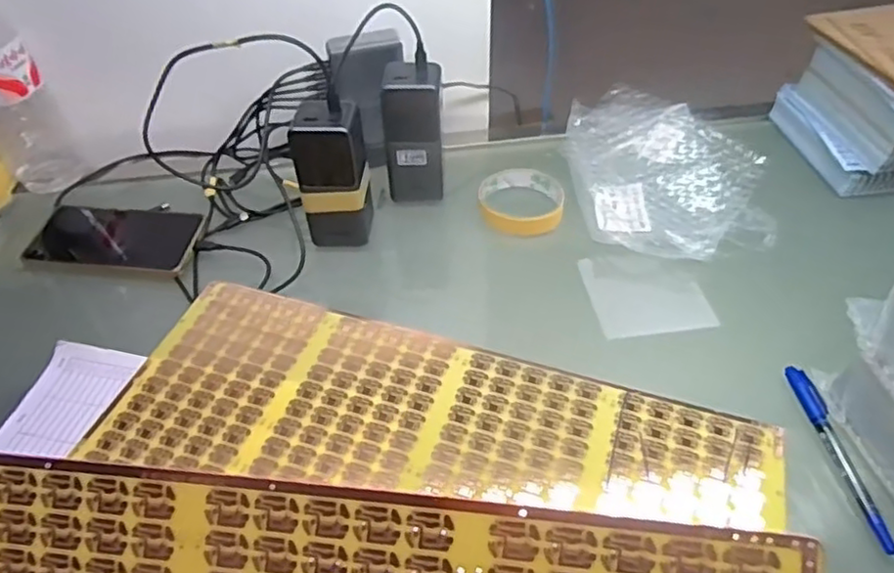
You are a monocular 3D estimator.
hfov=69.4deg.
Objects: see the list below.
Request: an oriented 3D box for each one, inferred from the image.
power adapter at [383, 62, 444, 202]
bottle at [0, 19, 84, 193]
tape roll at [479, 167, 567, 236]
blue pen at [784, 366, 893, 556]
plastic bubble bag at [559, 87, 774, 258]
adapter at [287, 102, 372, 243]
[{"bbox_3d":[-0.031,-0.145,0.621,0.056,0.125,0.043,-1,46,2],"label":"power adapter"},{"bbox_3d":[-0.431,-0.192,0.619,0.076,0.222,0.065,-25,50,-20],"label":"bottle"},{"bbox_3d":[0.074,-0.086,0.644,0.081,0.027,0.080,-1,46,1],"label":"tape roll"},{"bbox_3d":[0.270,0.113,0.442,0.016,0.015,0.133,-8,47,-4],"label":"blue pen"},{"bbox_3d":[0.216,-0.113,0.628,0.179,0.058,0.203,-6,46,-3],"label":"plastic bubble bag"},{"bbox_3d":[-0.099,-0.096,0.570,0.060,0.124,0.046,-6,46,-3],"label":"adapter"}]

